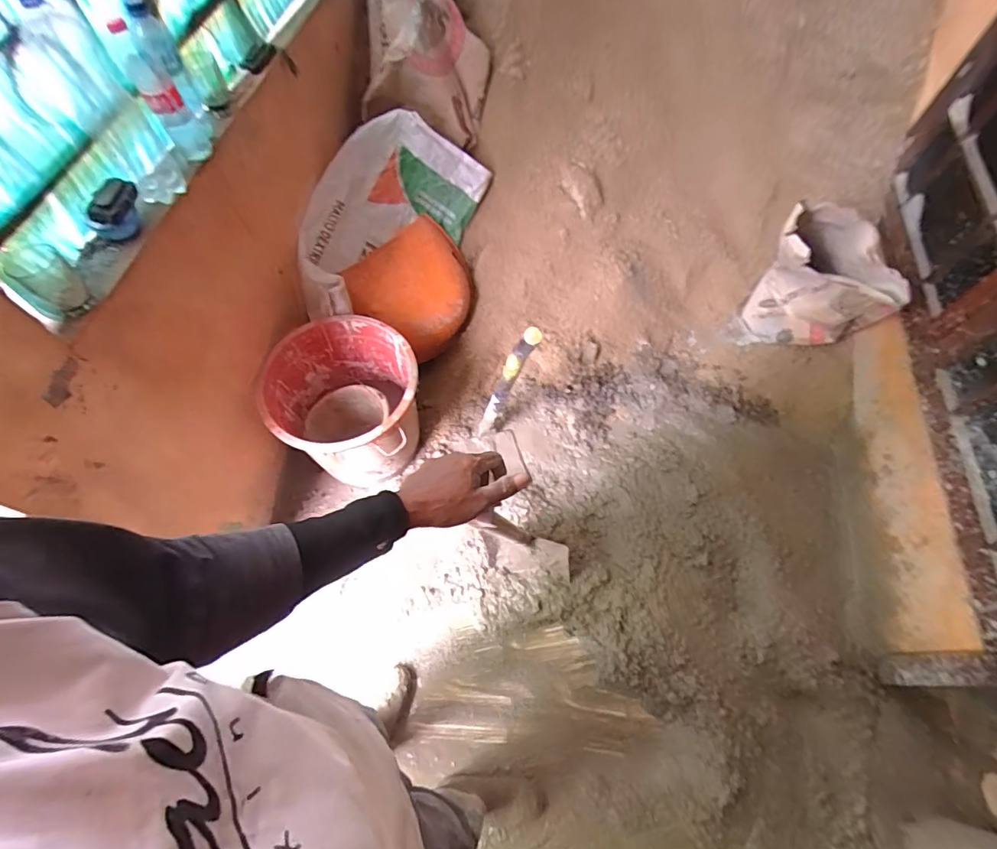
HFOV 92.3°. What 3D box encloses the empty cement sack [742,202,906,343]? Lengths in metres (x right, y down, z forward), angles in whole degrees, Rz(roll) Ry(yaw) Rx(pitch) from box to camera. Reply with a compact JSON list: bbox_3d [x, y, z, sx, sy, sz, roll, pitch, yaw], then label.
[{"bbox_3d":[0.913,-0.374,1.376,0.327,0.409,0.294,40,69,19],"label":"empty cement sack"}]

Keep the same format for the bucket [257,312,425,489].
[{"bbox_3d":[-0.418,-0.044,1.397,0.396,0.336,0.394,0,62,0],"label":"bucket"}]

